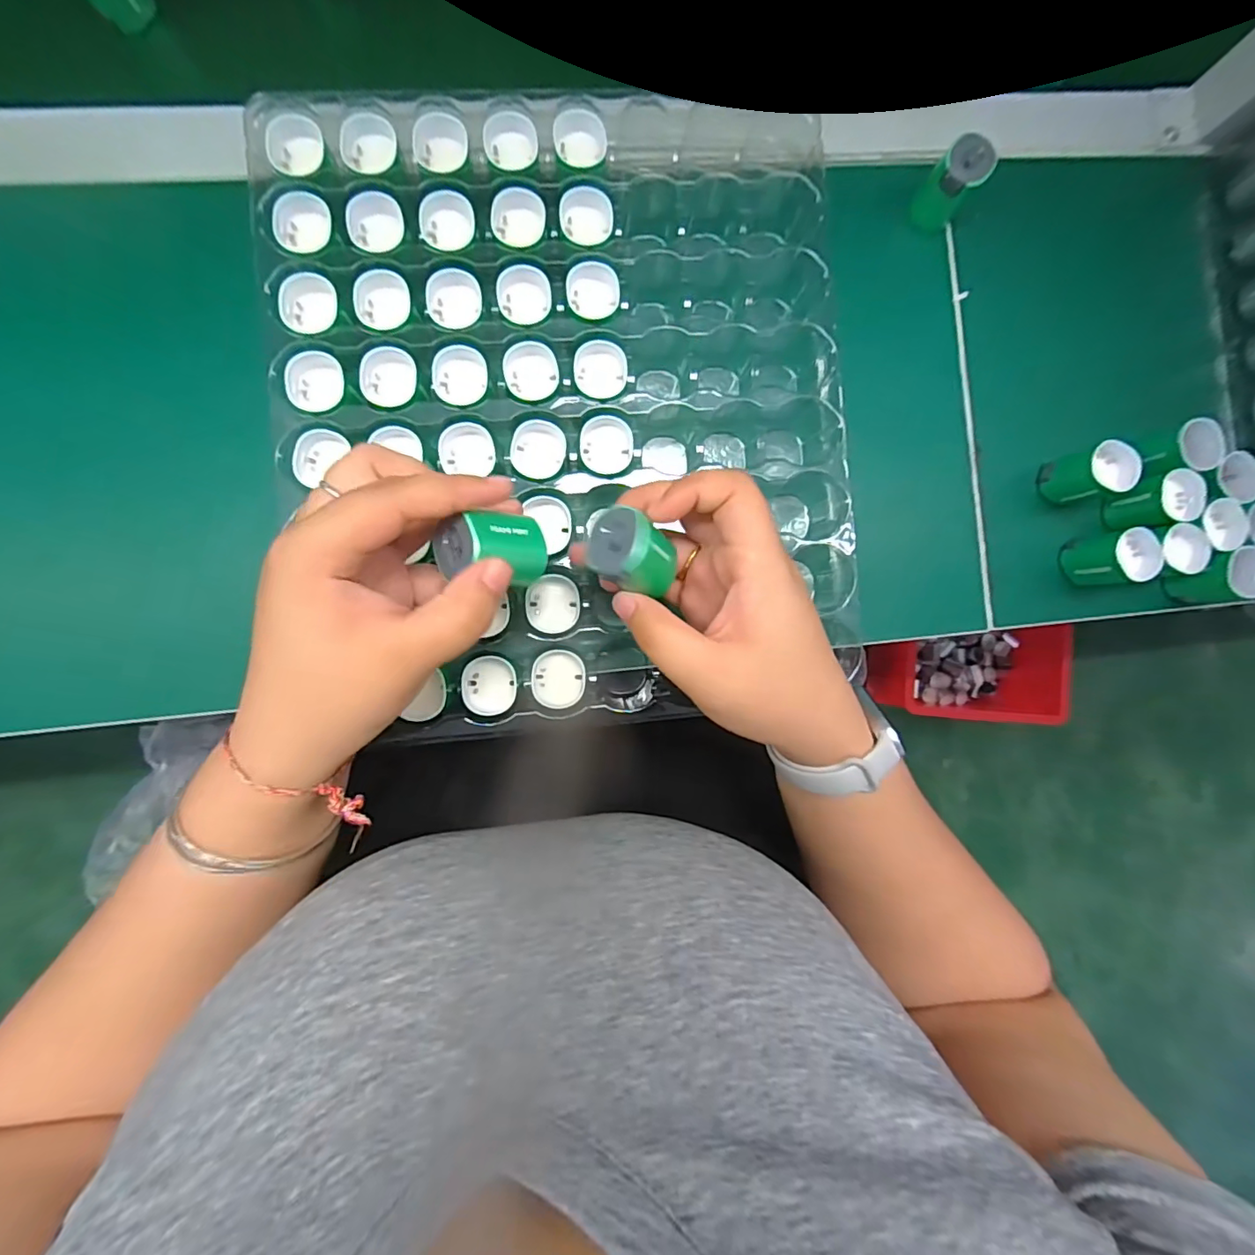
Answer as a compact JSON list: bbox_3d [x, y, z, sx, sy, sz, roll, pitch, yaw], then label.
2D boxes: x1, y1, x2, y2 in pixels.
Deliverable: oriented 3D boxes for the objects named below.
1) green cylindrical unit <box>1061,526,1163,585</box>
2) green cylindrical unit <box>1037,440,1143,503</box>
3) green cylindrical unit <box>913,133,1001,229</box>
[{"bbox_3d":[0.289,-0.042,0.320,0.026,0.036,0.031,-5,91,-5],"label":"green cylindrical unit"},{"bbox_3d":[0.274,-0.091,0.317,0.028,0.035,0.027,-7,91,-5],"label":"green cylindrical unit"},{"bbox_3d":[0.190,-0.260,0.312,0.027,0.041,0.024,39,87,-4],"label":"green cylindrical unit"}]

